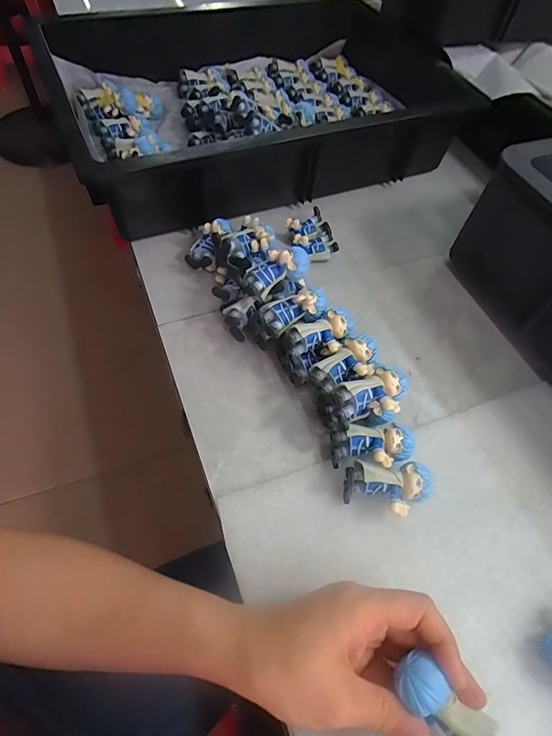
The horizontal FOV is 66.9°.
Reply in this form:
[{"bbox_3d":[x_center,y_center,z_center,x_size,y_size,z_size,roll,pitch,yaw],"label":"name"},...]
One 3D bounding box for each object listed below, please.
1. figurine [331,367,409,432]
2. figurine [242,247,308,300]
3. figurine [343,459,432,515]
[{"bbox_3d":[0.070,0.021,0.302,0.057,0.019,0.032,-21,62,-18],"label":"figurine"},{"bbox_3d":[0.000,-0.081,0.344,0.058,0.028,0.020,-29,64,1],"label":"figurine"},{"bbox_3d":[0.080,0.085,0.299,0.060,0.031,0.038,-1,57,-6],"label":"figurine"}]

